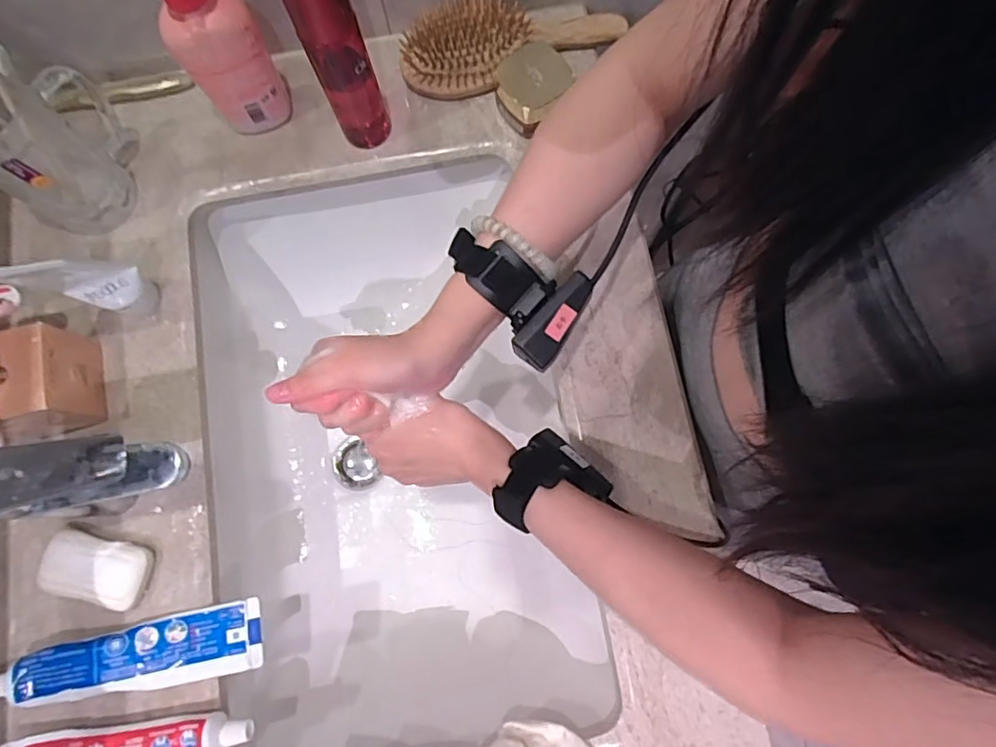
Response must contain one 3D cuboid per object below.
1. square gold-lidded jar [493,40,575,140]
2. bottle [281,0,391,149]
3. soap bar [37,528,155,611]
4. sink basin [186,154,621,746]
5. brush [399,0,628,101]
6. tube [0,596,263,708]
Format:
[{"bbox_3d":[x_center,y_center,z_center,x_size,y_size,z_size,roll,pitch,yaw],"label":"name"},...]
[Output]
[{"bbox_3d":[0.031,-0.263,0.515,0.059,0.045,0.066,-33,79,-6],"label":"square gold-lidded jar"},{"bbox_3d":[-0.130,-0.258,0.457,0.046,0.178,0.045,0,78,1],"label":"bottle"},{"bbox_3d":[-0.318,0.155,0.445,0.077,0.024,0.046,13,78,4],"label":"soap bar"},{"bbox_3d":[-0.113,0.078,0.567,0.334,0.170,0.522,-11,78,-1],"label":"sink basin"},{"bbox_3d":[0.011,-0.326,0.535,0.214,0.041,0.081,-20,78,-3],"label":"brush"},{"bbox_3d":[-0.285,0.220,0.427,0.190,0.034,0.050,-11,78,-1],"label":"tube"}]

